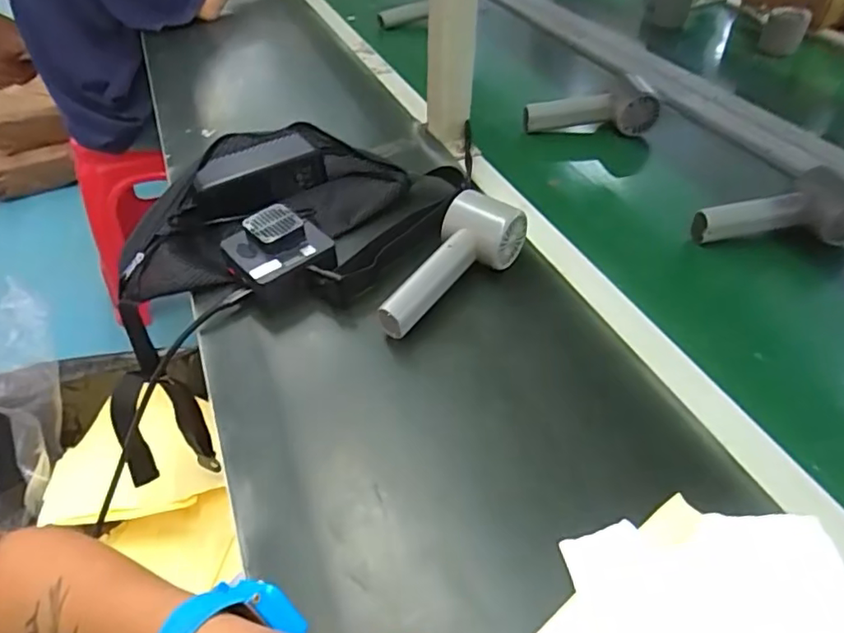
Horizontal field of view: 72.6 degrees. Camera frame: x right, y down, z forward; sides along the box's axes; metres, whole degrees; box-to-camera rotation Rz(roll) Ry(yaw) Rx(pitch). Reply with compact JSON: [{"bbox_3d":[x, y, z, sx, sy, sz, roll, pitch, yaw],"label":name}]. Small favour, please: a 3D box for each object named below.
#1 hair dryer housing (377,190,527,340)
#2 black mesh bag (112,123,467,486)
[{"bbox_3d":[0.019,-0.040,0.481,0.058,0.044,0.148,33,65,29],"label":"hair dryer housing"},{"bbox_3d":[-0.116,-0.090,0.543,0.310,0.086,0.199,-4,44,-5],"label":"black mesh bag"}]

